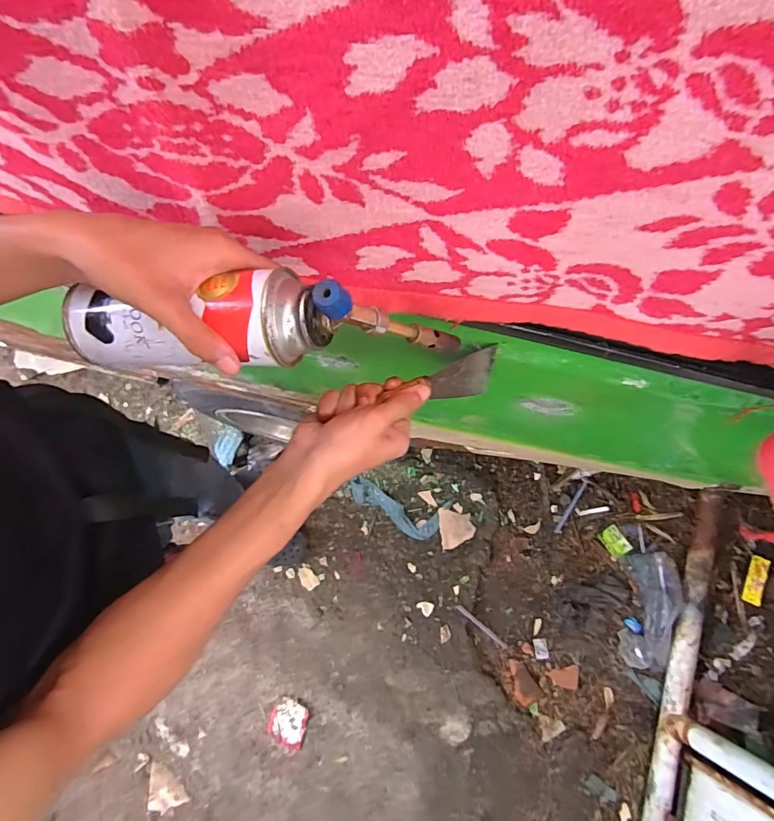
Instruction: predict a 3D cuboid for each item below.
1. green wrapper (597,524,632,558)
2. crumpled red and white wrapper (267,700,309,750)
[{"bbox_3d":[0.655,0.378,1.356,0.066,0.007,0.087,-36,78,-8],"label":"green wrapper"},{"bbox_3d":[-0.259,0.815,1.227,0.097,0.013,0.106,0,76,1],"label":"crumpled red and white wrapper"}]

